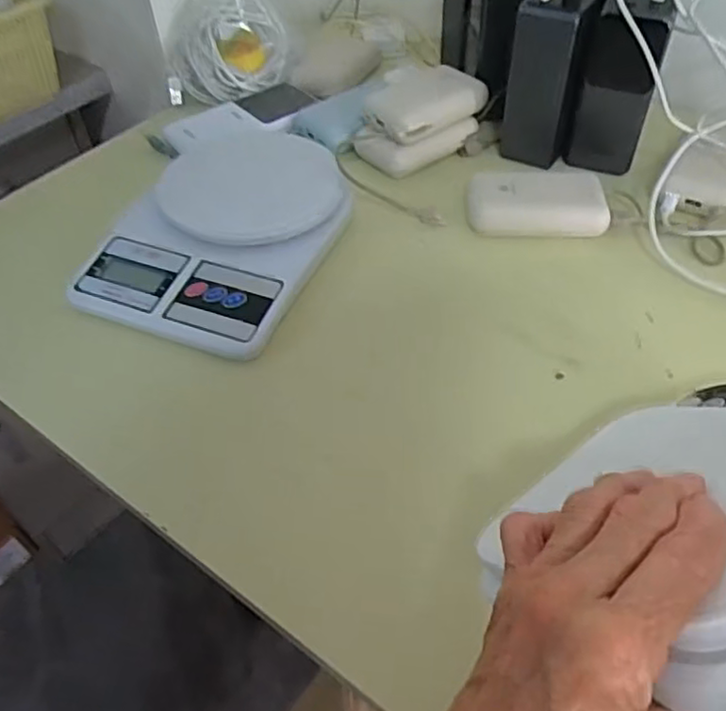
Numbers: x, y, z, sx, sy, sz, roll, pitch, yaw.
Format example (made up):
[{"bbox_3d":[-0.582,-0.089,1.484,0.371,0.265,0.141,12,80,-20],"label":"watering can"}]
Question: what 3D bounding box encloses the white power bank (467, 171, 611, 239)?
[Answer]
[{"bbox_3d":[0.136,-0.119,0.516,0.103,0.030,0.048,2,48,5],"label":"white power bank"}]

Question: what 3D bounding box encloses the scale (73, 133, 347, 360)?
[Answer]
[{"bbox_3d":[-0.098,-0.107,0.511,0.162,0.035,0.242,16,50,16],"label":"scale"}]

